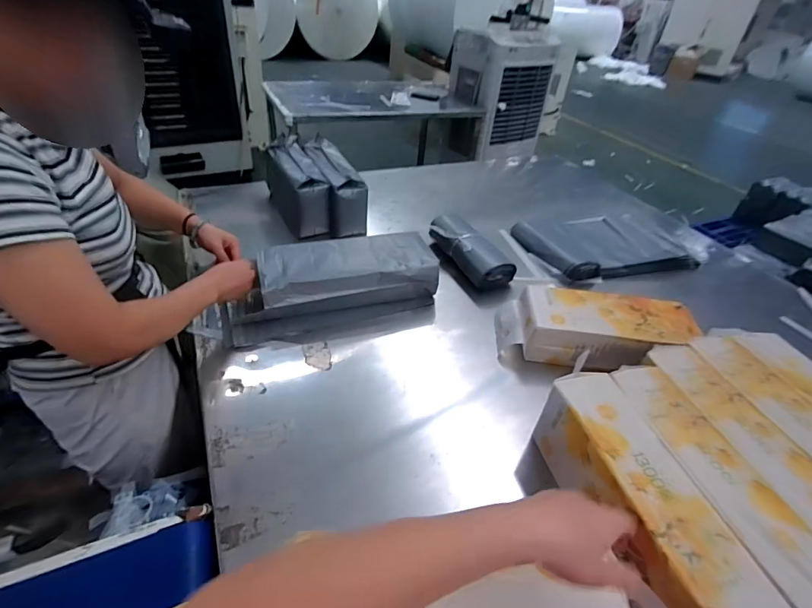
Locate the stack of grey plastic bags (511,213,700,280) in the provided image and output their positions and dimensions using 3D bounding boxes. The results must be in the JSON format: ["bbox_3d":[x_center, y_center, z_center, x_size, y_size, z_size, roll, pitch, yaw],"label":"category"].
[{"bbox_3d":[0.530,-0.162,1.148,0.433,0.068,0.275,-7,40,-16],"label":"stack of grey plastic bags"}]

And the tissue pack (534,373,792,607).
[{"bbox_3d":[0.279,0.242,0.522,0.098,0.122,0.309,-6,37,-14],"label":"tissue pack"}]

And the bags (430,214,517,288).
[{"bbox_3d":[0.147,-0.123,1.026,0.091,0.080,0.243,-15,42,-24],"label":"bags"}]

